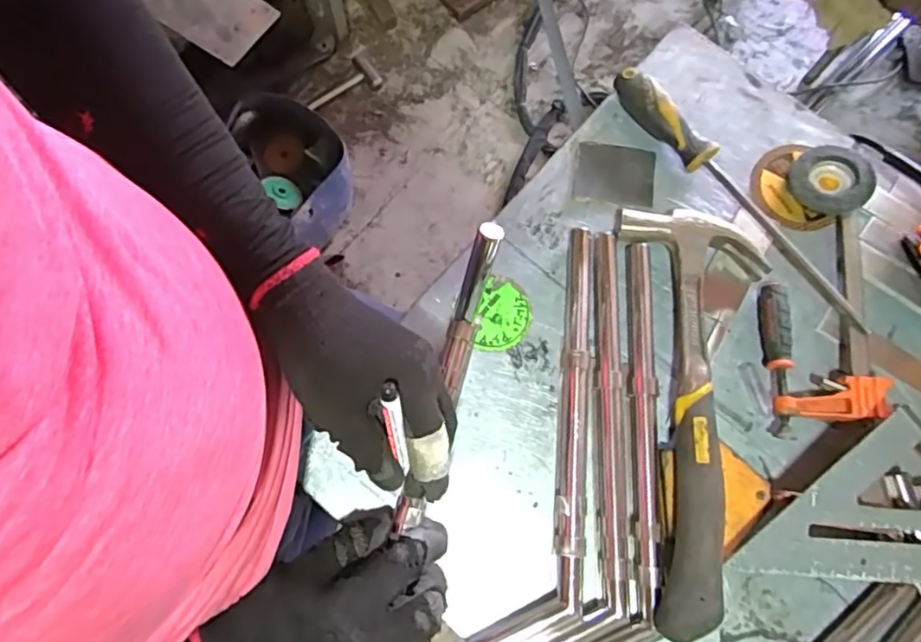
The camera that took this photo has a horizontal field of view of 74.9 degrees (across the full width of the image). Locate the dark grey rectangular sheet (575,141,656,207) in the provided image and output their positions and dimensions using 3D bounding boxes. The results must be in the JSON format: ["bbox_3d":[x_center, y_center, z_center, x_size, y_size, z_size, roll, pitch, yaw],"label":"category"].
[{"bbox_3d":[0.140,-0.131,0.544,0.069,0.006,0.056,9,76,1],"label":"dark grey rectangular sheet"}]

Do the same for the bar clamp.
[{"bbox_3d":[0.297,0.001,0.499,0.088,0.035,0.187,3,76,0],"label":"bar clamp"}]

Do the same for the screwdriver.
[{"bbox_3d":[0.238,-0.110,0.523,0.027,0.027,0.295,-37,79,-9],"label":"screwdriver"}]

